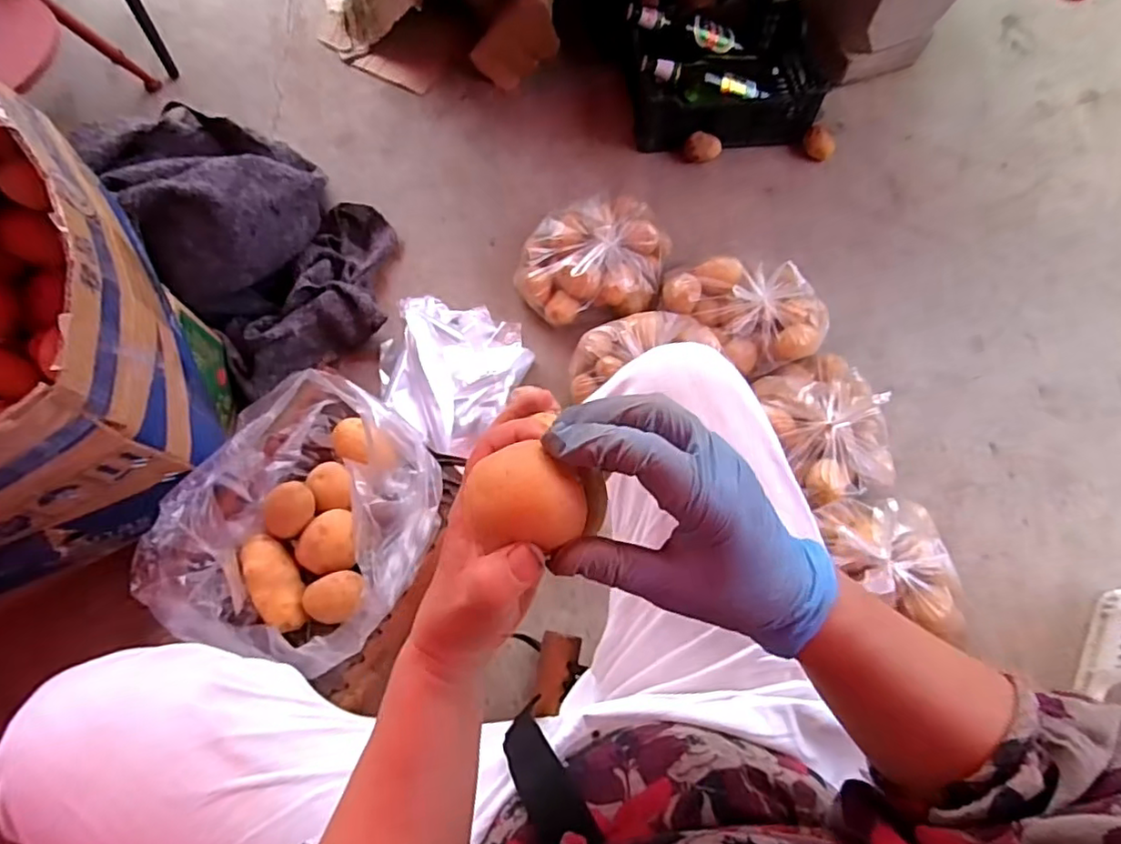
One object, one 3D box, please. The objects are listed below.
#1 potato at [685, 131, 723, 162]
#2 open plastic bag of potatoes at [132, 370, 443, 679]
[{"bbox_3d":[0.255,-0.492,1.092,0.063,0.038,0.038,18,71,8],"label":"potato"},{"bbox_3d":[-0.245,0.097,0.587,0.216,0.112,0.249,14,69,5],"label":"open plastic bag of potatoes"}]

